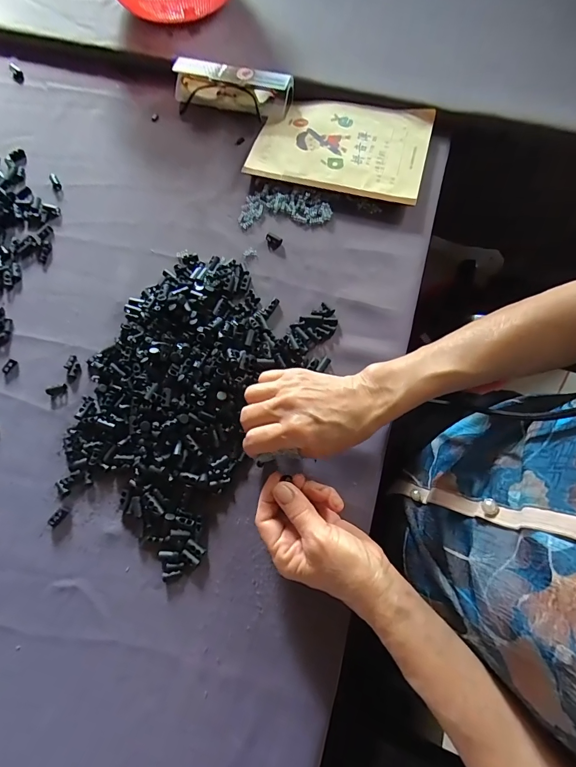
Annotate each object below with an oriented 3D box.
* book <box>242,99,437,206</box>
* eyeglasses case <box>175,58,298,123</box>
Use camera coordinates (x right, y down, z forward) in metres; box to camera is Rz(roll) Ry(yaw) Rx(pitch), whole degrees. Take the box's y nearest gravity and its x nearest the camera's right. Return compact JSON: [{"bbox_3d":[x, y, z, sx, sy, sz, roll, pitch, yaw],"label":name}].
[{"bbox_3d":[0.064,-0.289,0.455,0.201,0.015,0.135,14,74,7],"label":"book"},{"bbox_3d":[-0.073,-0.377,0.475,0.155,0.035,0.043,17,74,8],"label":"eyeglasses case"}]

